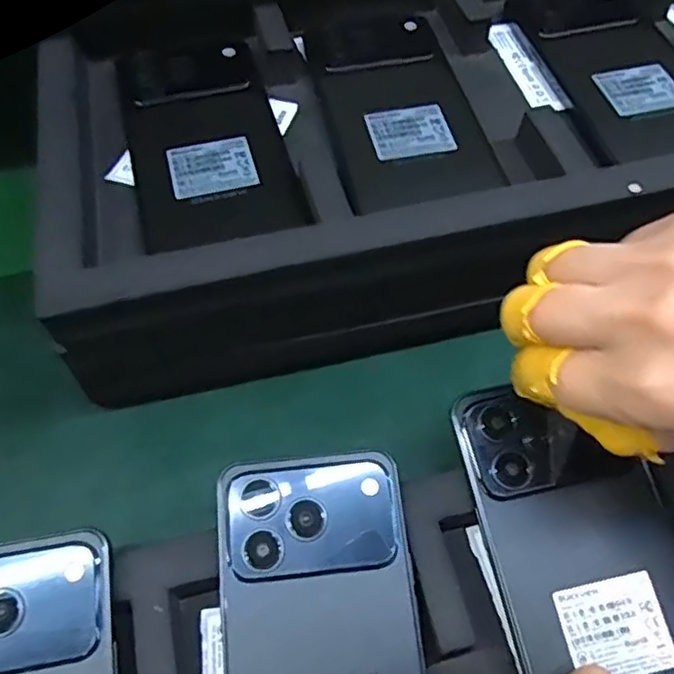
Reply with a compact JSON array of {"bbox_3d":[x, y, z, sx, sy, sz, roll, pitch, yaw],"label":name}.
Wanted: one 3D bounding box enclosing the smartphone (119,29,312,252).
[{"bbox_3d":[-0.067,-0.103,0.330,0.074,0.011,0.152,-14,58,-9],"label":"smartphone"}]

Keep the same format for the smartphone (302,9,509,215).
[{"bbox_3d":[0.031,-0.124,0.345,0.074,0.009,0.153,-10,56,-6],"label":"smartphone"}]

